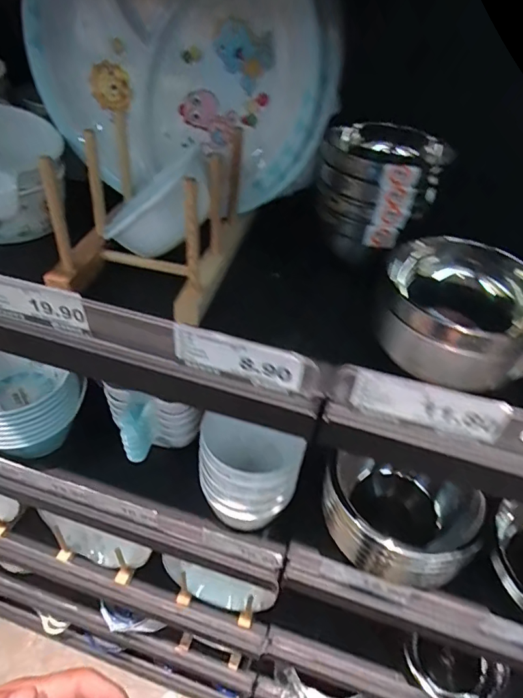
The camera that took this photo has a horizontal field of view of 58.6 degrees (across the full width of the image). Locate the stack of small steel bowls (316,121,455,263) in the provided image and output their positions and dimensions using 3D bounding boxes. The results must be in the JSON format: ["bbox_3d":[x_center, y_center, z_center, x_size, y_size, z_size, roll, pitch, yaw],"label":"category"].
[{"bbox_3d":[0.101,-0.142,0.420,0.099,0.092,0.103,10,44,5],"label":"stack of small steel bowls"}]

